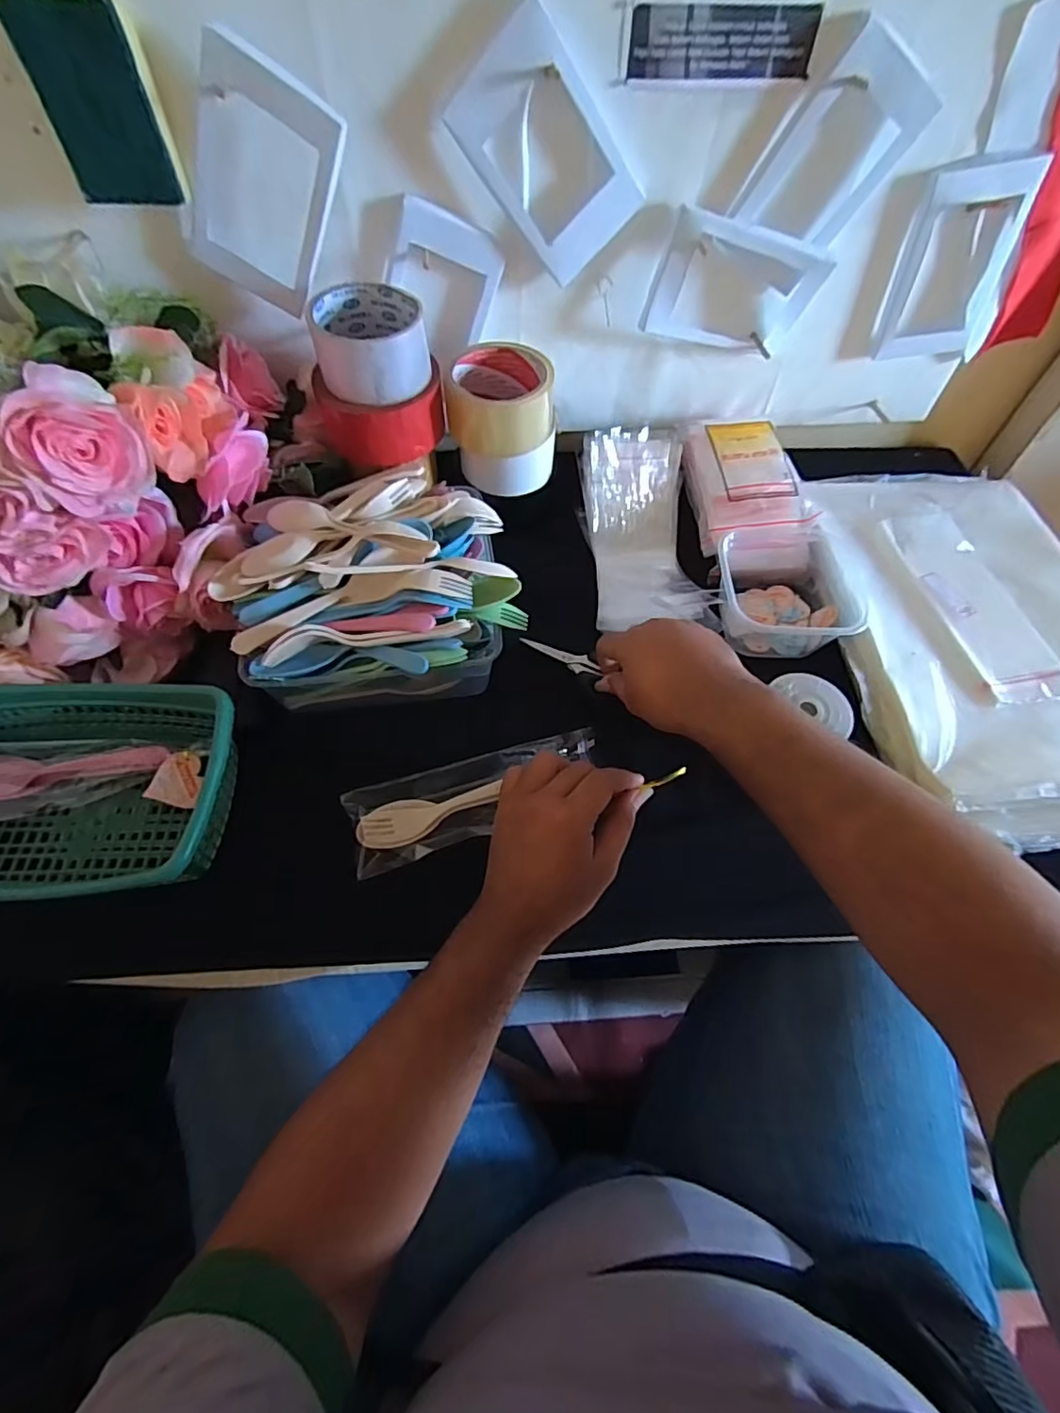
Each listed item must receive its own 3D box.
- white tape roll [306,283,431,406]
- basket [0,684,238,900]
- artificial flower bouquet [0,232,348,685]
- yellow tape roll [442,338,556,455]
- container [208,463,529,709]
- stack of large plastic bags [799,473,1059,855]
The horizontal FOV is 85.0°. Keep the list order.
[{"bbox_3d":[-0.127,-0.289,0.463,0.086,0.051,0.084,1,59,-1],"label":"white tape roll"},{"bbox_3d":[-0.335,0.065,0.412,0.248,0.083,0.138,3,59,0],"label":"basket"},{"bbox_3d":[-0.343,-0.181,0.422,0.306,0.243,0.276,1,59,-1],"label":"artificial flower bouquet"},{"bbox_3d":[-0.026,-0.274,0.519,0.091,0.058,0.091,1,59,-1],"label":"yellow tape roll"},{"bbox_3d":[-0.127,-0.095,0.476,0.215,0.106,0.176,-13,60,-9],"label":"container"},{"bbox_3d":[0.398,-0.074,0.518,0.246,0.039,0.393,0,59,-2],"label":"stack of large plastic bags"}]

